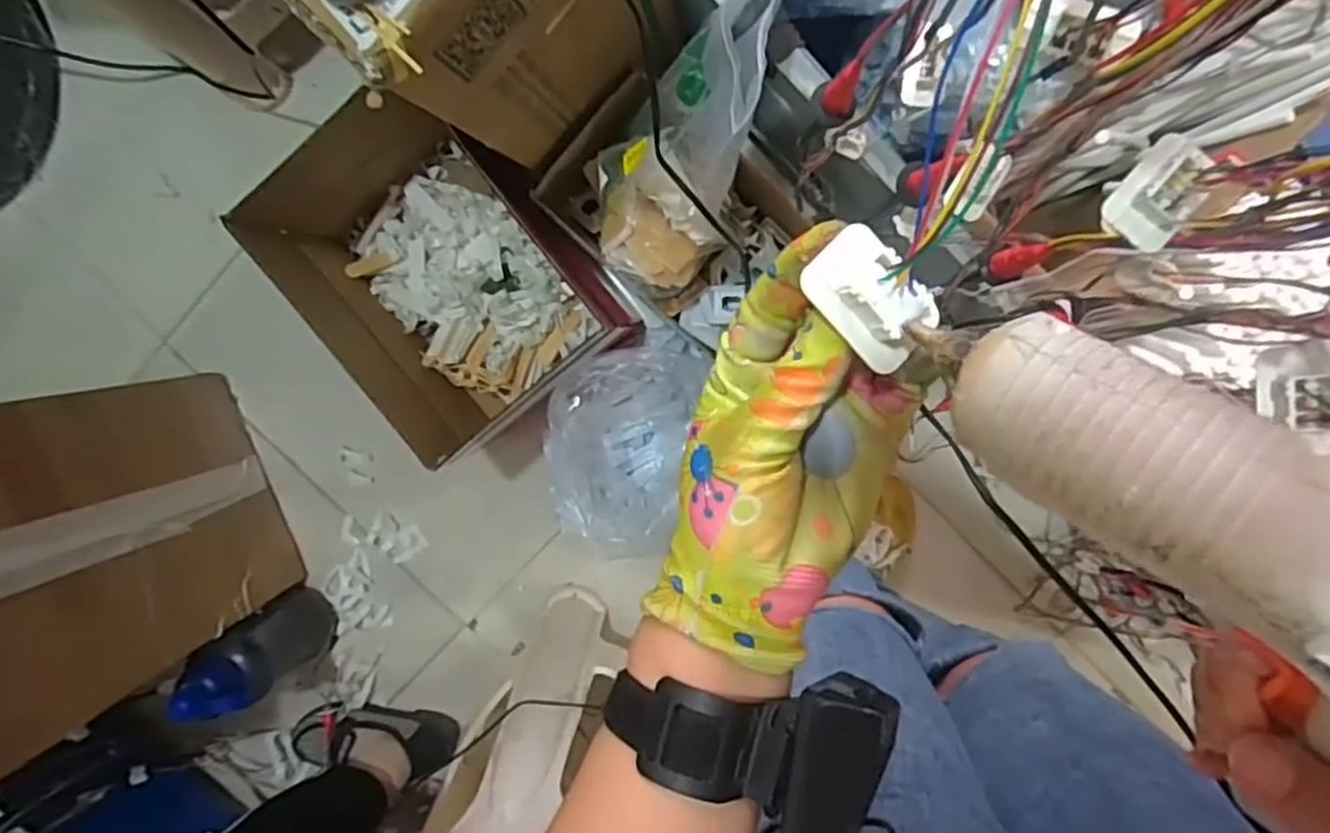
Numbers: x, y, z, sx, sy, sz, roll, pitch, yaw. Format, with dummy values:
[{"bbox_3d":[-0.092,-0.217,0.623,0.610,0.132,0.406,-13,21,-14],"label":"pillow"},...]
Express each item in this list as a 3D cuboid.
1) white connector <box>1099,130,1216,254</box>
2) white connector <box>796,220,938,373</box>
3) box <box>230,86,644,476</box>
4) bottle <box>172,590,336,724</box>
[{"bbox_3d":[0.198,-0.088,0.292,0.027,0.019,0.041,39,99,-2],"label":"white connector"},{"bbox_3d":[0.063,-0.035,0.225,0.025,0.018,0.042,-36,94,8],"label":"white connector"},{"bbox_3d":[-0.253,-0.173,0.900,0.273,0.212,0.371,-40,94,8],"label":"box"},{"bbox_3d":[-0.541,0.320,1.011,0.088,0.248,0.102,-42,93,9],"label":"bottle"}]

